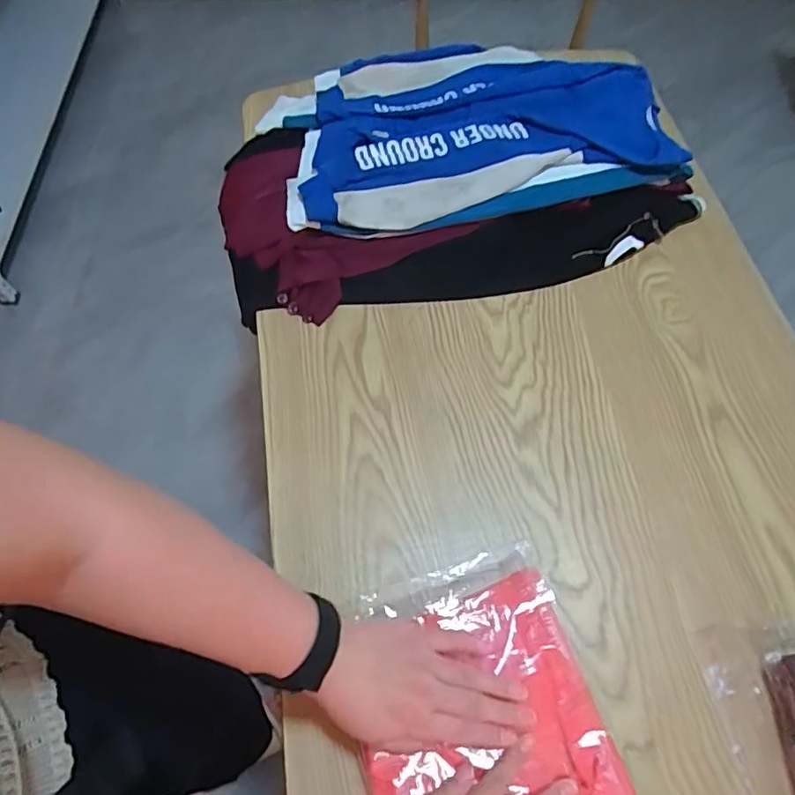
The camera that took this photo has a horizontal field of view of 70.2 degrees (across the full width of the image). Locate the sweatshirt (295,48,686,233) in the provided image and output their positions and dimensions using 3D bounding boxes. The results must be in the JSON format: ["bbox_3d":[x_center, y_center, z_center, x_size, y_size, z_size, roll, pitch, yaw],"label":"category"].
[{"bbox_3d":[0.093,-0.369,0.762,0.510,0.058,0.323,-11,63,-7],"label":"sweatshirt"}]

